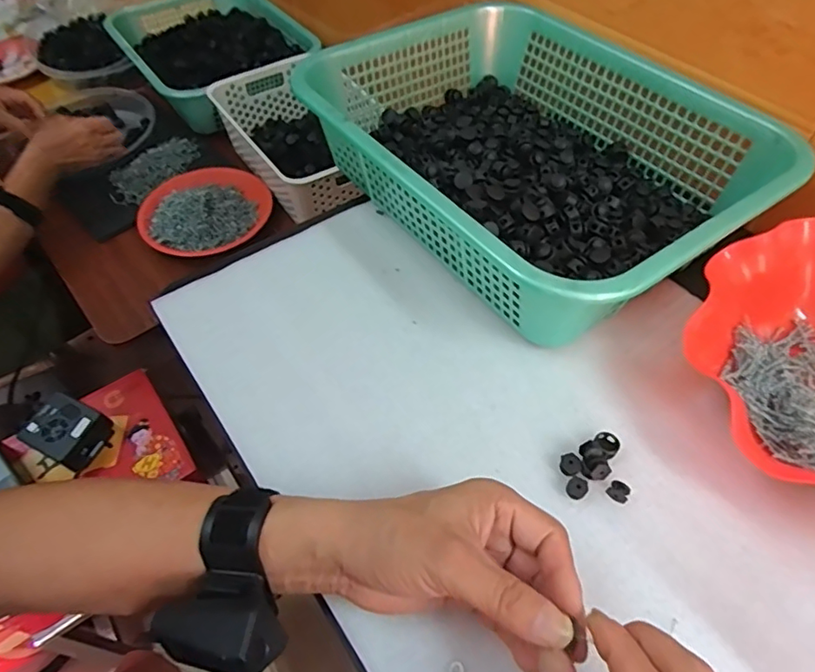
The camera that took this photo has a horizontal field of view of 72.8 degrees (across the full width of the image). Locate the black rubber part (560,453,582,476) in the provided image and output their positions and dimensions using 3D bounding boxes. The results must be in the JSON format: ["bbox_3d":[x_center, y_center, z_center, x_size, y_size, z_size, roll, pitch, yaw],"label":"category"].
[{"bbox_3d":[0.110,0.088,0.374,0.014,0.010,0.013,17,59,15],"label":"black rubber part"}]

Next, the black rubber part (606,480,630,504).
[{"bbox_3d":[0.138,0.102,0.362,0.013,0.009,0.011,28,62,21],"label":"black rubber part"}]

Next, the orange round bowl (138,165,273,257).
[{"bbox_3d":[-0.312,-0.204,0.840,0.185,0.053,0.185,-1,55,2],"label":"orange round bowl"}]

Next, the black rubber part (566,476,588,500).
[{"bbox_3d":[0.112,0.100,0.365,0.013,0.009,0.013,-2,55,3],"label":"black rubber part"}]

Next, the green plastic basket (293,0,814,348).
[{"bbox_3d":[0.112,-0.176,0.502,0.296,0.096,0.385,-33,60,-17],"label":"green plastic basket"}]

